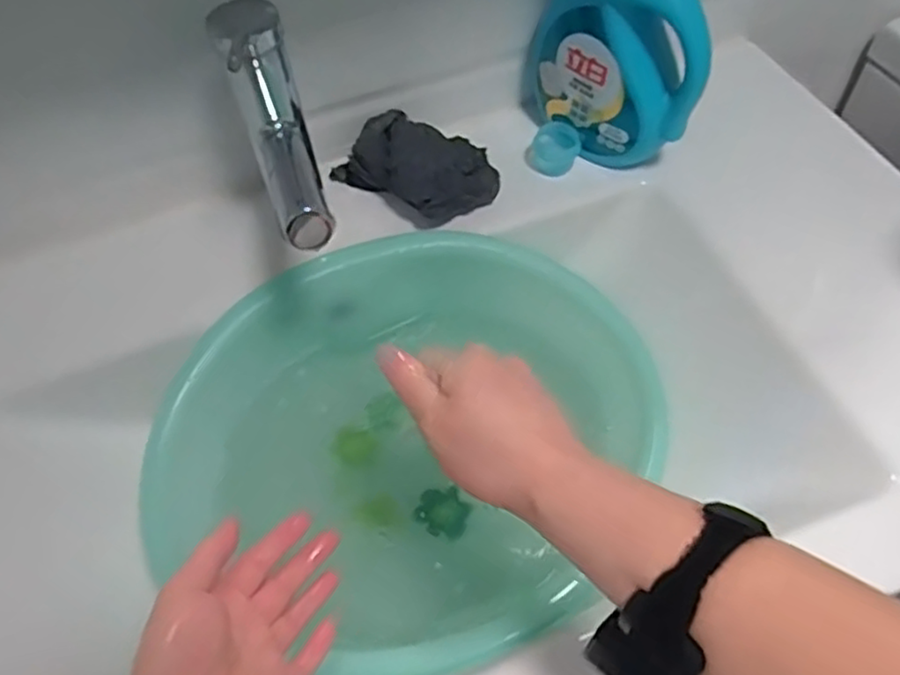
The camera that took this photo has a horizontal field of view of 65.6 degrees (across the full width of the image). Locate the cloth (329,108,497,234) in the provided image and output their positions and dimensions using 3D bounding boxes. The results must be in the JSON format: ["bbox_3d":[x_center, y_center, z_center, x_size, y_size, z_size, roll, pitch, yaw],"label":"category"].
[{"bbox_3d":[-0.030,-0.152,0.608,0.129,0.053,0.087,39,67,23],"label":"cloth"}]

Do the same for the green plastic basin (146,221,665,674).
[{"bbox_3d":[-0.029,0.083,0.571,0.329,0.155,0.333,-1,58,2],"label":"green plastic basin"}]

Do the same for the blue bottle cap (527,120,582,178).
[{"bbox_3d":[0.095,-0.171,0.636,0.037,0.037,0.037,-1,58,2],"label":"blue bottle cap"}]

